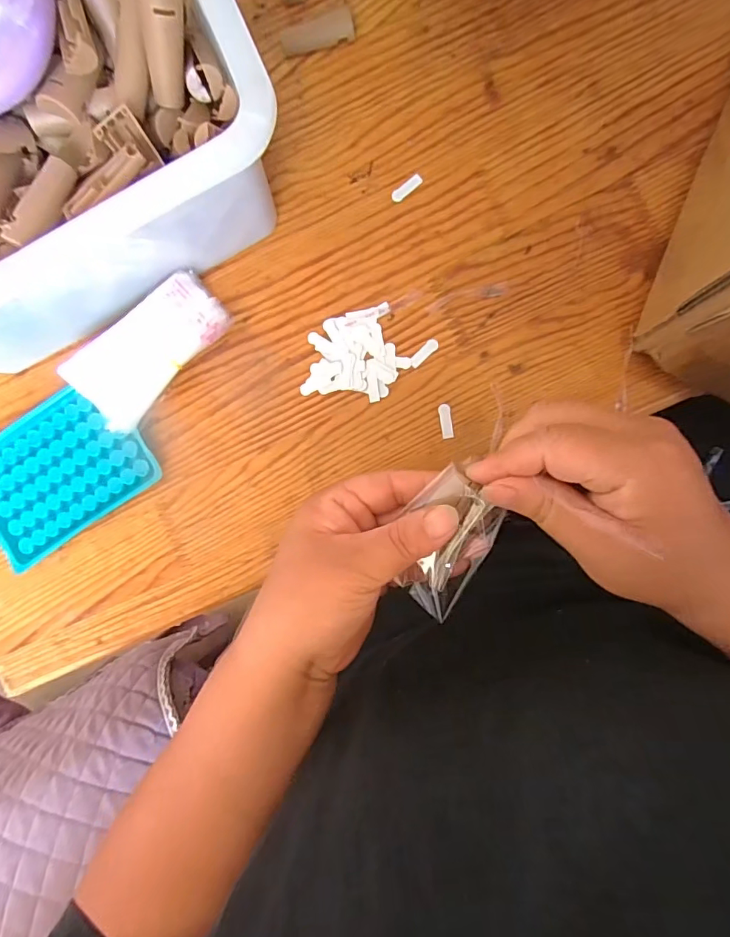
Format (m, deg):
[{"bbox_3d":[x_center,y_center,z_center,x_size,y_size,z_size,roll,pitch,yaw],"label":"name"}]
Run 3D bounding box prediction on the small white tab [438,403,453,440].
[{"bbox_3d":[0.054,-0.031,0.320,0.007,0.004,0.023,-8,89,7],"label":"small white tab"}]

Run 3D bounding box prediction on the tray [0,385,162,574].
[{"bbox_3d":[-0.221,0.000,0.349,0.128,0.016,0.093,-34,86,6],"label":"tray"}]

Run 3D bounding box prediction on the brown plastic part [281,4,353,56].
[{"bbox_3d":[-0.032,-0.292,0.323,0.049,0.005,0.022,-10,89,7],"label":"brown plastic part"}]

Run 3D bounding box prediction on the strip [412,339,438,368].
[{"bbox_3d":[0.039,-0.078,0.322,0.022,0.004,0.008,-42,83,5],"label":"strip"}]

